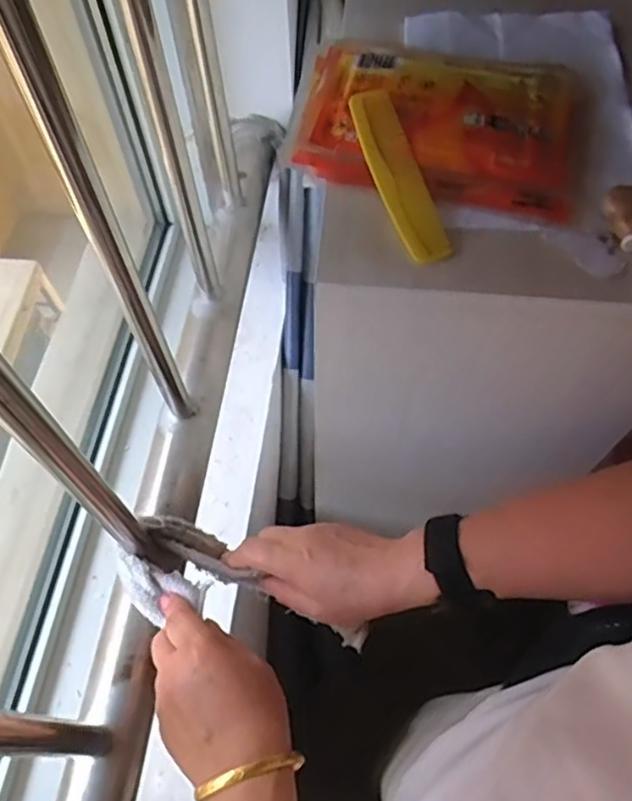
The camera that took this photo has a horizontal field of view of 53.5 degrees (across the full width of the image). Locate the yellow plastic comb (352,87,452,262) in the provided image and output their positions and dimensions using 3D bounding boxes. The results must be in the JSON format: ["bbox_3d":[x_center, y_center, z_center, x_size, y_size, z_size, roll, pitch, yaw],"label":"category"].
[{"bbox_3d":[0.048,-0.135,0.371,0.028,0.007,0.118,-17,75,-8],"label":"yellow plastic comb"}]

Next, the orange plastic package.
[{"bbox_3d":[0.077,-0.181,0.400,0.170,0.020,0.129,13,62,9],"label":"orange plastic package"}]

